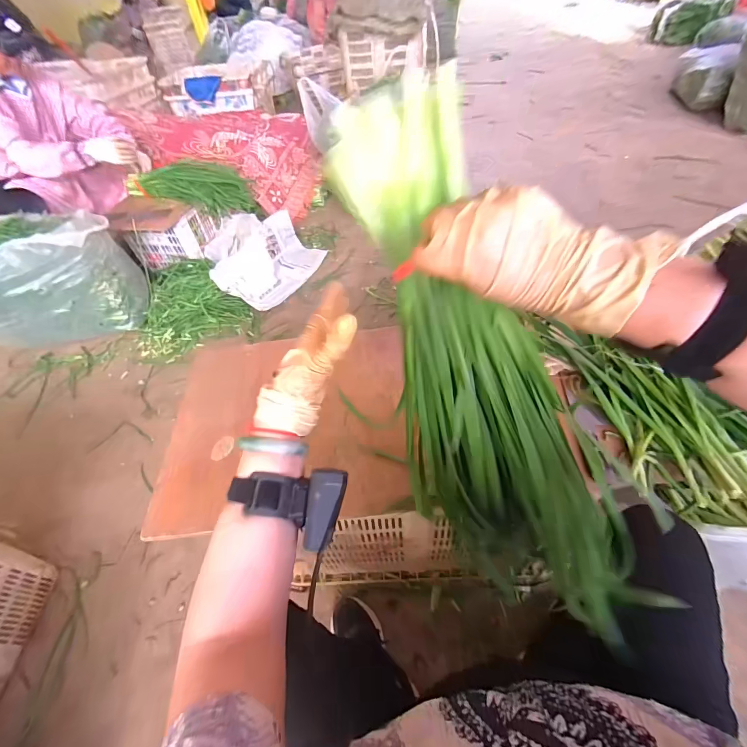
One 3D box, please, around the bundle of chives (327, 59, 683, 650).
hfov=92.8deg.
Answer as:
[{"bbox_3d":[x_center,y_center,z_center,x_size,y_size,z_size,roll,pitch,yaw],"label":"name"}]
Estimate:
[{"bbox_3d":[0.111,0.026,0.369,0.146,0.562,0.147,-27,13,-15],"label":"bundle of chives"}]

